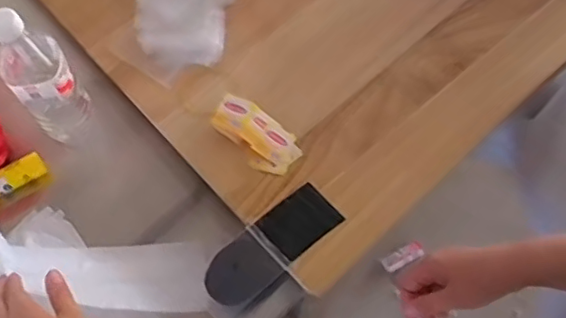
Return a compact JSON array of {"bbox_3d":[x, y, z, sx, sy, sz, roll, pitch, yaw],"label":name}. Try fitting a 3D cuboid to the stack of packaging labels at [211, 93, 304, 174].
[{"bbox_3d":[-0.033,-0.029,0.694,0.112,0.013,0.059,40,71,1],"label":"stack of packaging labels"}]

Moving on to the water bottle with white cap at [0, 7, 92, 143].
[{"bbox_3d":[-0.268,-0.087,0.652,0.068,0.218,0.063,-35,71,-15],"label":"water bottle with white cap"}]

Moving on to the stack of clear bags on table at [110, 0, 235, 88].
[{"bbox_3d":[-0.131,-0.193,0.771,0.142,0.008,0.190,30,69,12],"label":"stack of clear bags on table"}]

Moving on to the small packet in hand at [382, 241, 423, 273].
[{"bbox_3d":[0.236,0.191,1.130,0.084,0.015,0.031,-27,69,-12],"label":"small packet in hand"}]

